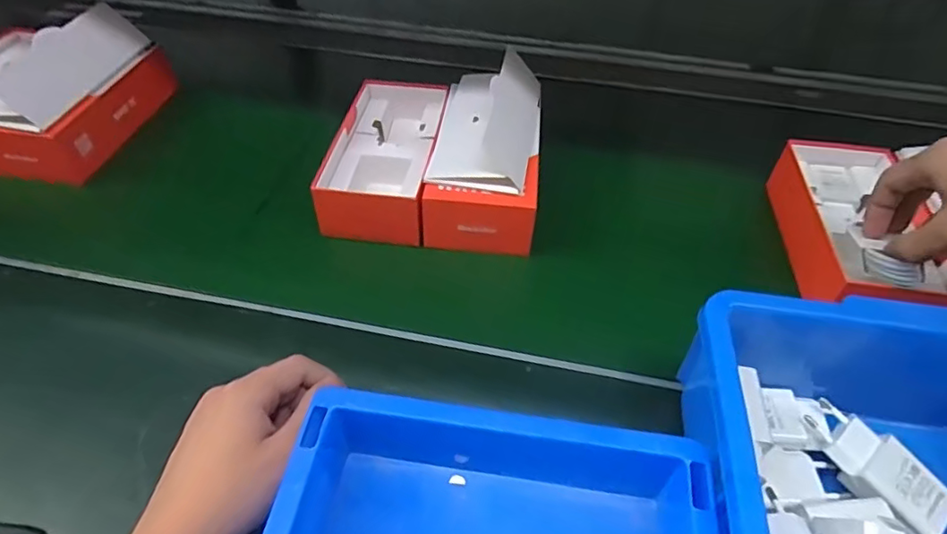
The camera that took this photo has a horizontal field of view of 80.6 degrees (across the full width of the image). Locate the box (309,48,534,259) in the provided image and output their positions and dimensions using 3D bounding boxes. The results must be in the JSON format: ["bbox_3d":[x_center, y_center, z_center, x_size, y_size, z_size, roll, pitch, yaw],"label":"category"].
[{"bbox_3d":[-0.032,-0.122,0.511,0.180,0.092,0.200,6,47,1],"label":"box"}]

